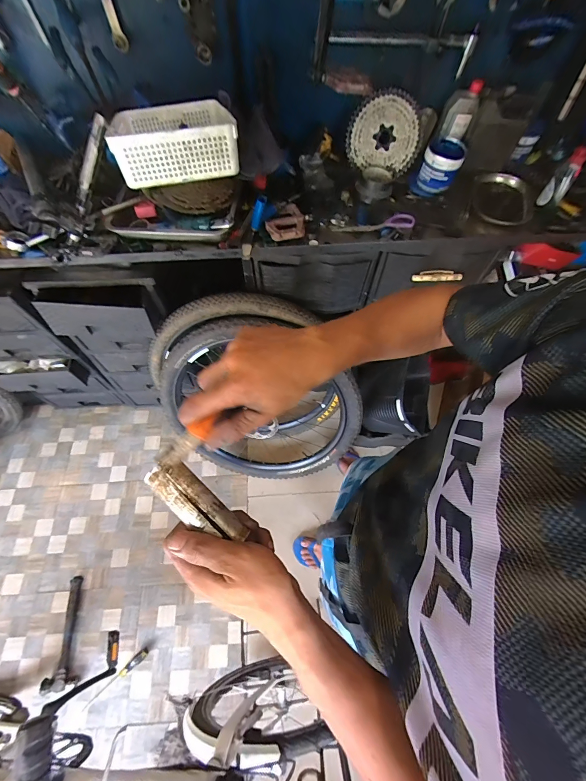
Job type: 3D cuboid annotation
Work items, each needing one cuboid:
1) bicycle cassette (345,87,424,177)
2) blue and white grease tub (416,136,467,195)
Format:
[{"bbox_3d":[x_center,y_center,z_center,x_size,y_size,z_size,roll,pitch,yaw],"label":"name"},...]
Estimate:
[{"bbox_3d":[0.261,-0.725,0.918,0.199,0.179,0.040,10,30,3],"label":"bicycle cassette"},{"bbox_3d":[0.421,-0.640,0.928,0.105,0.099,0.126,24,67,10],"label":"blue and white grease tub"}]

